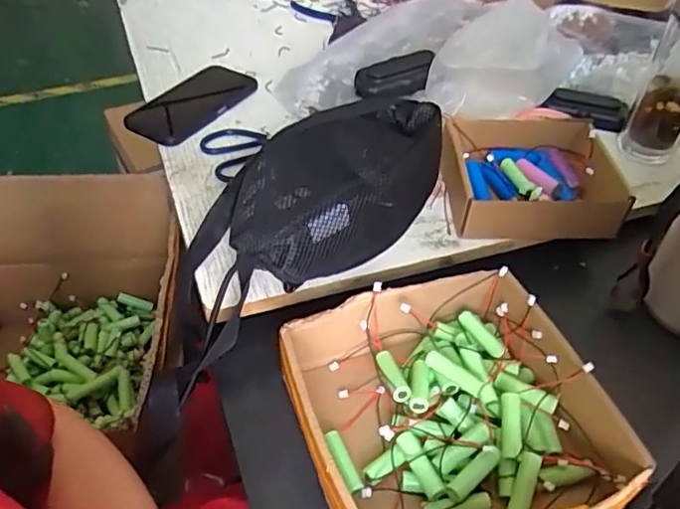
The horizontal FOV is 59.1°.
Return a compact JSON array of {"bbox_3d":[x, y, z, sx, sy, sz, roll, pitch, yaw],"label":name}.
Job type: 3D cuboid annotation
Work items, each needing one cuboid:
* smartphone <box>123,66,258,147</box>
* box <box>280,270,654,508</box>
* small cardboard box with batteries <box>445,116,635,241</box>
[{"bbox_3d":[-0.181,-0.186,0.733,0.094,0.012,0.169,28,50,23],"label":"smartphone"},{"bbox_3d":[0.077,0.114,0.443,0.204,0.062,0.198,-14,47,-16],"label":"box"},{"bbox_3d":[0.192,-0.080,0.616,0.165,0.055,0.140,1,45,-2],"label":"small cardboard box with batteries"}]

